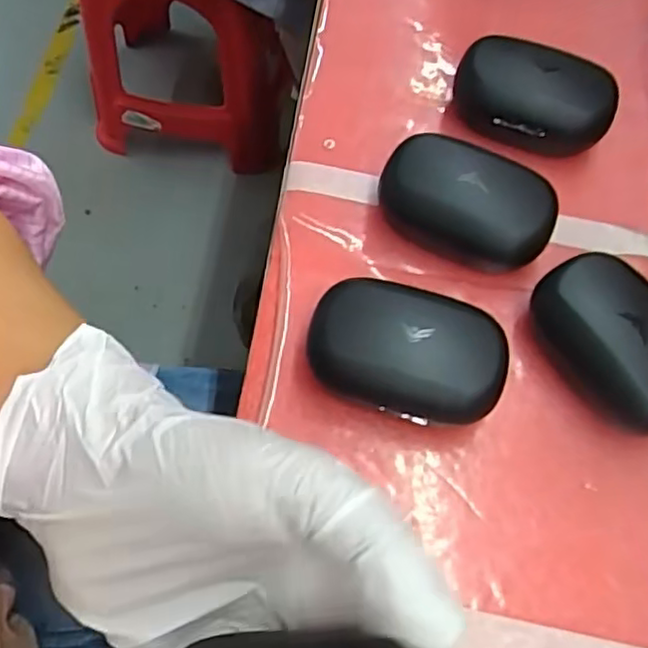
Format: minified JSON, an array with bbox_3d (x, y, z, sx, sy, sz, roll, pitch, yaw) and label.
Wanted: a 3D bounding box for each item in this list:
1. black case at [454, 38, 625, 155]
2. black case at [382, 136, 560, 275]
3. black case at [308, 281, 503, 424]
[{"bbox_3d":[0.114,-0.122,0.367,0.084,0.037,0.054,20,64,6],"label":"black case"},{"bbox_3d":[0.071,-0.060,0.335,0.085,0.040,0.054,23,64,8],"label":"black case"},{"bbox_3d":[0.036,0.013,0.297,0.085,0.037,0.057,19,64,6],"label":"black case"}]

